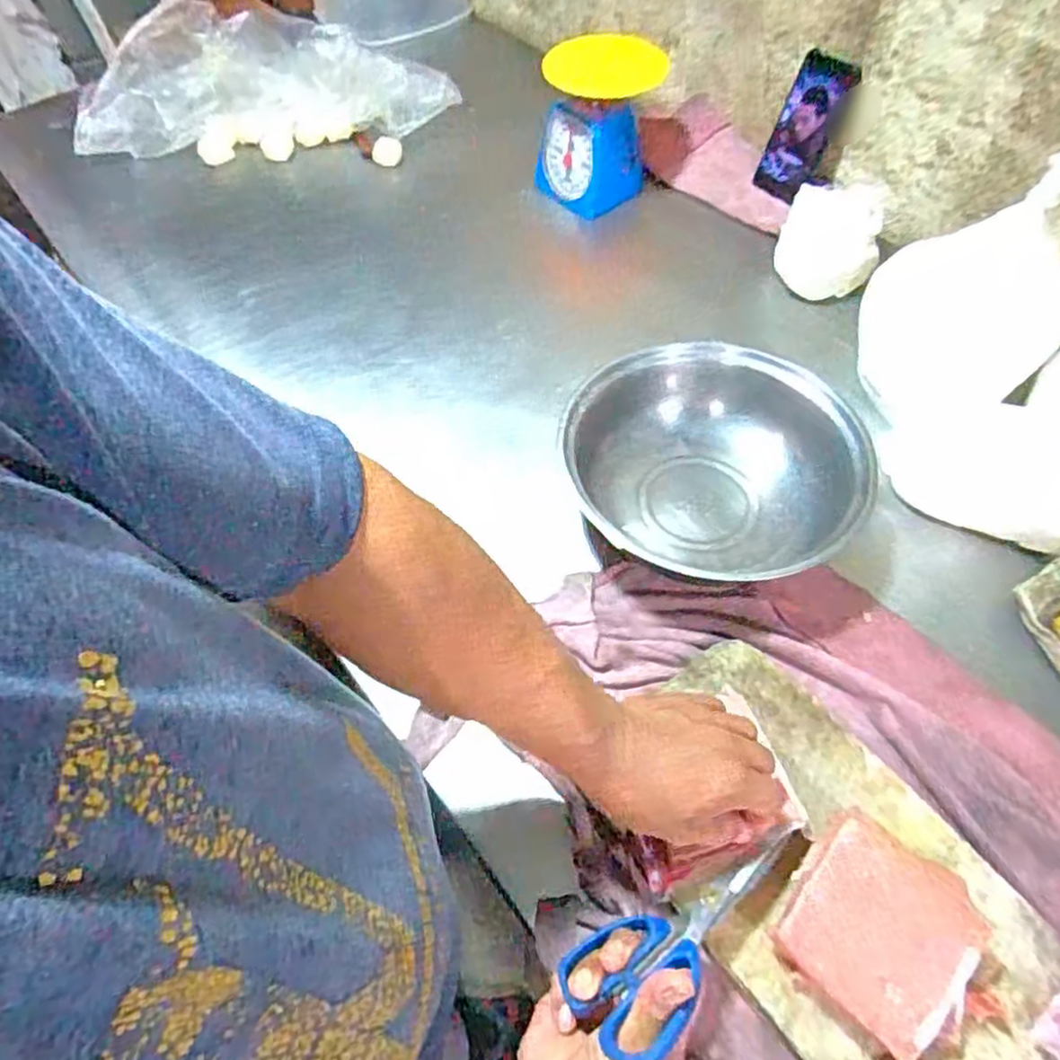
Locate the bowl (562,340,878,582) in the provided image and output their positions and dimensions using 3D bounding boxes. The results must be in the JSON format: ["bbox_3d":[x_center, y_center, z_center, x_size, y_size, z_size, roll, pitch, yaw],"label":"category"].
[{"bbox_3d":[0.179,-0.059,0.690,0.250,0.091,0.277,-32,61,-17],"label":"bowl"}]

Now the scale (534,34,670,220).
[{"bbox_3d":[0.094,-0.544,0.955,0.131,0.187,0.135,-37,63,-19],"label":"scale"}]

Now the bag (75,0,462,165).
[{"bbox_3d":[-0.408,-0.685,1.099,0.569,0.162,0.171,2,57,4],"label":"bag"}]

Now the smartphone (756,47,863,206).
[{"bbox_3d":[0.357,-0.522,0.927,0.070,0.169,0.008,32,52,12],"label":"smartphone"}]

